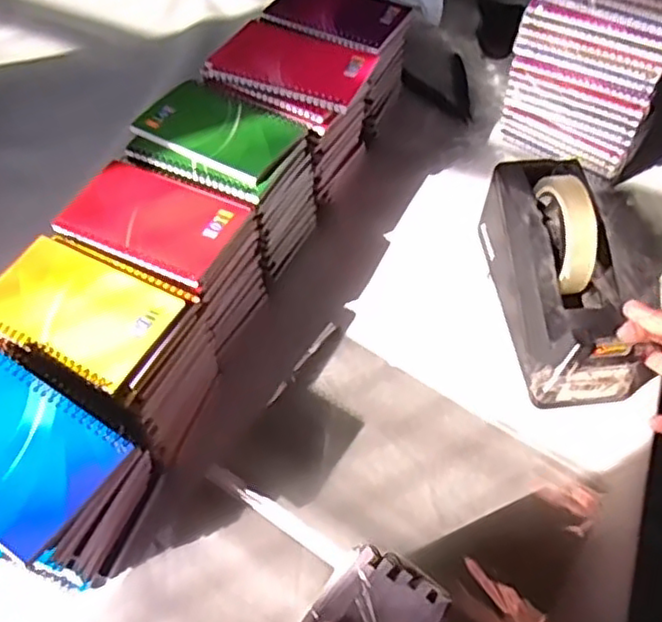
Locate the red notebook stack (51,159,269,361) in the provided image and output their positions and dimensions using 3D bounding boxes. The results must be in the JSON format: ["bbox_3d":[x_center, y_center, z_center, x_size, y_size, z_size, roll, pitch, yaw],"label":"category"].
[{"bbox_3d":[-0.134,-0.040,0.555,0.139,0.111,0.099,21,57,12],"label":"red notebook stack"}]

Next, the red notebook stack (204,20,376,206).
[{"bbox_3d":[-0.035,-0.187,0.643,0.134,0.126,0.104,21,57,12],"label":"red notebook stack"}]

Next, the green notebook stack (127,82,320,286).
[{"bbox_3d":[-0.093,-0.118,0.613,0.141,0.117,0.101,26,58,15],"label":"green notebook stack"}]

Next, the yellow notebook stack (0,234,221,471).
[{"bbox_3d":[-0.169,0.031,0.506,0.143,0.112,0.093,21,57,14],"label":"yellow notebook stack"}]

